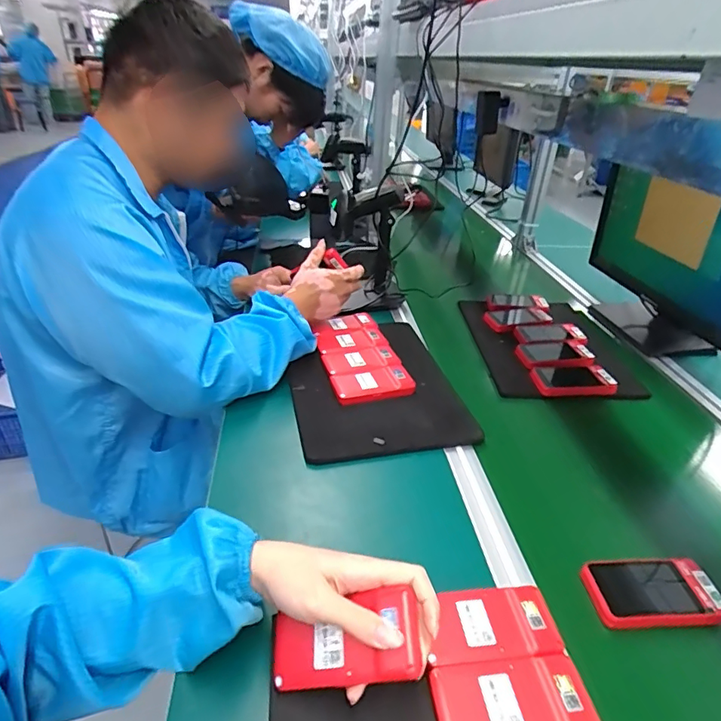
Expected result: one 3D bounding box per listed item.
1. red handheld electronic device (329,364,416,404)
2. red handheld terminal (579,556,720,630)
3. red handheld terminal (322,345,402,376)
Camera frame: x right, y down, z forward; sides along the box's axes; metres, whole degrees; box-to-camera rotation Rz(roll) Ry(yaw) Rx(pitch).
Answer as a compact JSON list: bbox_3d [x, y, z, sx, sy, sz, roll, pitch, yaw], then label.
[{"bbox_3d":[0.019,0.036,0.742,0.119,0.018,0.071,-8,31,-17],"label":"red handheld electronic device"},{"bbox_3d":[0.287,0.228,0.479,0.123,0.015,0.068,-2,29,-6],"label":"red handheld terminal"},{"bbox_3d":[0.001,-0.002,0.793,0.119,0.014,0.068,-6,30,-13],"label":"red handheld terminal"}]

